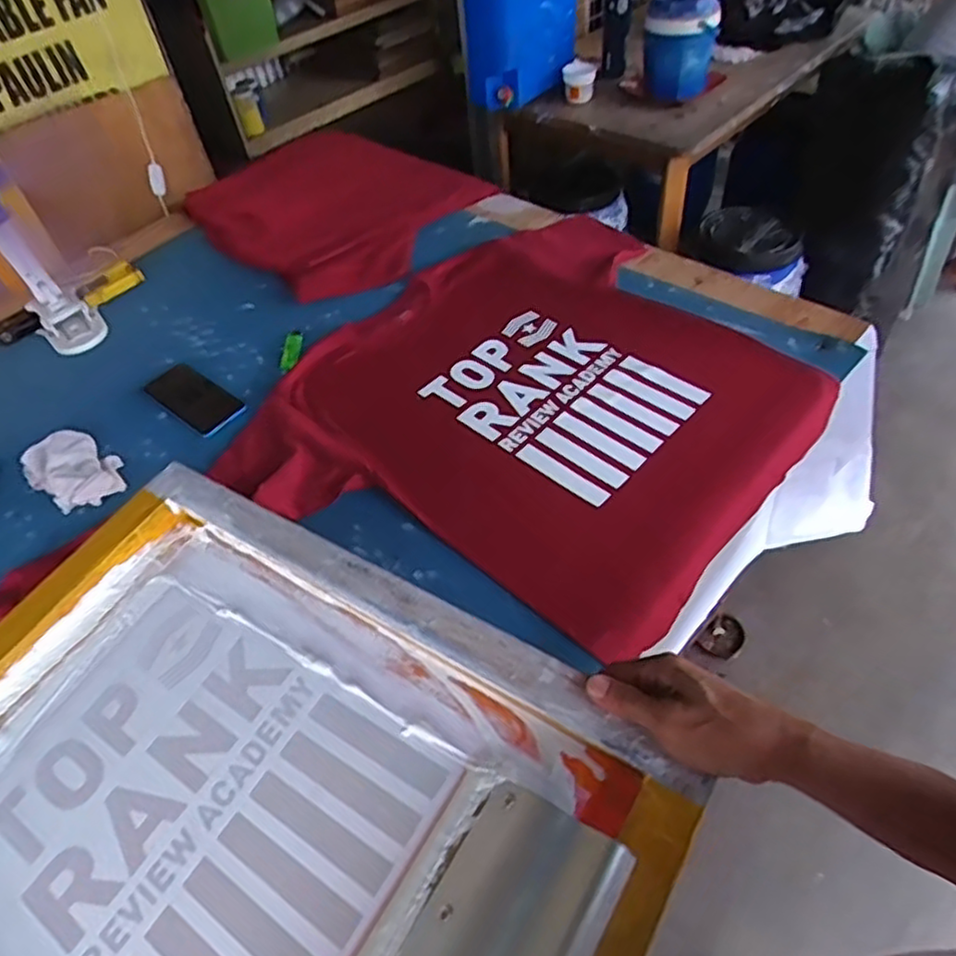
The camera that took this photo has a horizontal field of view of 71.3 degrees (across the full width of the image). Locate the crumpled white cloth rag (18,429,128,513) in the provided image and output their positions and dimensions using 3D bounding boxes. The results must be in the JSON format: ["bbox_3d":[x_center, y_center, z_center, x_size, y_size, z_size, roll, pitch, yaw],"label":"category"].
[{"bbox_3d":[-0.539,-0.015,0.885,0.154,0.035,0.092,29,59,26],"label":"crumpled white cloth rag"}]

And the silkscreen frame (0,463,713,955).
[{"bbox_3d":[-0.202,0.255,0.492,0.601,0.053,0.452,21,59,29],"label":"silkscreen frame"}]

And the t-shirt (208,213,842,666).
[{"bbox_3d":[0.090,-0.116,0.922,0.616,0.055,0.712,35,64,25],"label":"t-shirt"}]

